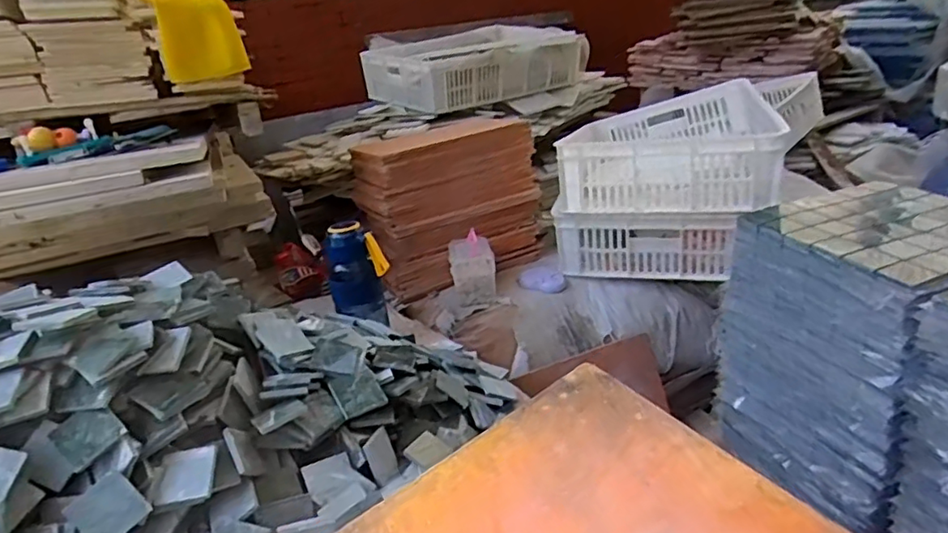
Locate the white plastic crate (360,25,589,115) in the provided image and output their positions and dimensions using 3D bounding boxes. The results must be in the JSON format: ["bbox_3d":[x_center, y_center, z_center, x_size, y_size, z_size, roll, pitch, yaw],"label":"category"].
[{"bbox_3d":[0.023,-0.626,1.892,0.634,0.205,0.415,-21,27,-27],"label":"white plastic crate"}]

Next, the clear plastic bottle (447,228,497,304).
[{"bbox_3d":[-0.003,0.007,1.217,0.092,0.135,0.081,-9,24,-4],"label":"clear plastic bottle"}]

